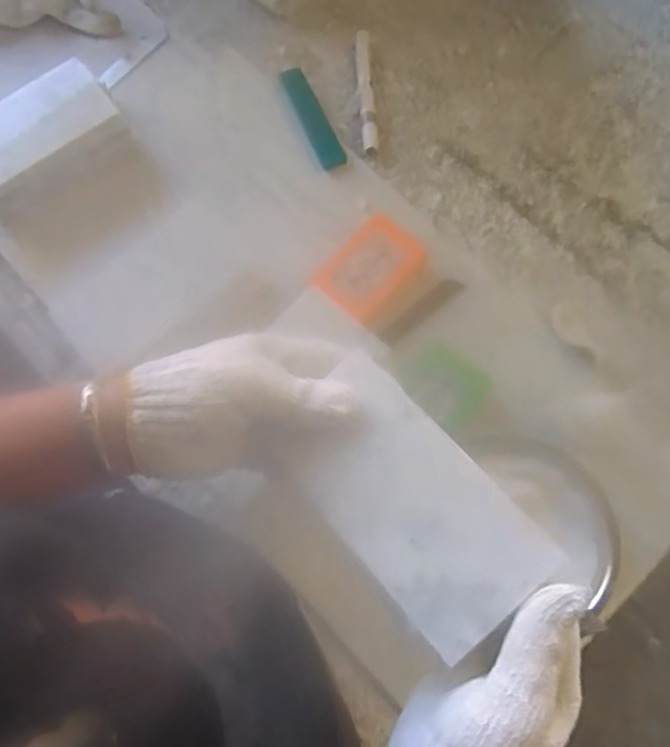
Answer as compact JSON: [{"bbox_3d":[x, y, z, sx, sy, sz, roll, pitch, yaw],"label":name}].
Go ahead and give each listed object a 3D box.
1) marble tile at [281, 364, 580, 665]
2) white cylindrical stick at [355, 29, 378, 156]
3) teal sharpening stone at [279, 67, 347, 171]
[{"bbox_3d":[0.040,0.068,0.322,0.074,0.006,0.132,-42,72,-1],"label":"marble tile"},{"bbox_3d":[0.030,-0.271,0.609,0.015,0.015,0.141,-3,76,-1],"label":"white cylindrical stick"},{"bbox_3d":[-0.021,-0.243,0.600,0.024,0.006,0.108,-25,84,5],"label":"teal sharpening stone"}]

